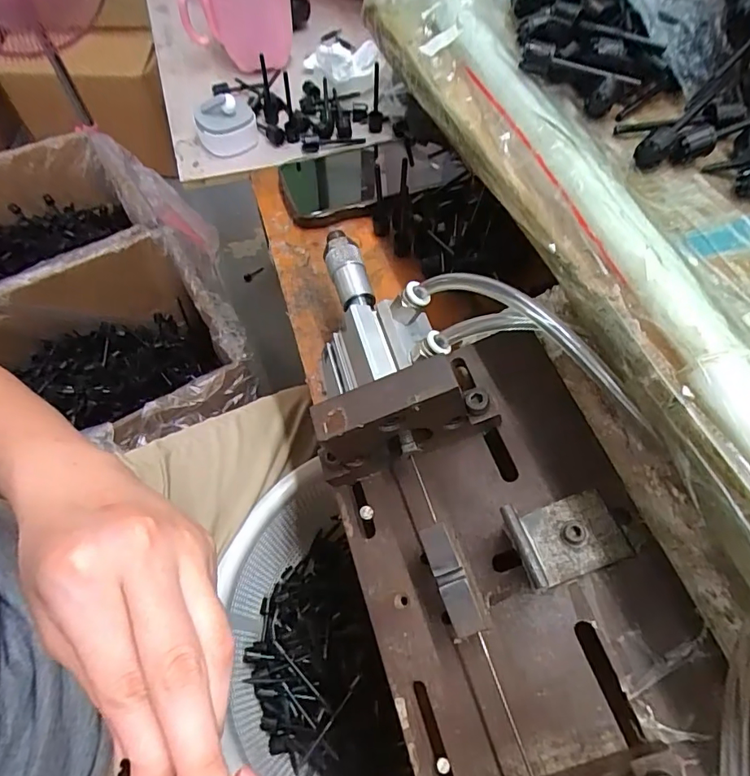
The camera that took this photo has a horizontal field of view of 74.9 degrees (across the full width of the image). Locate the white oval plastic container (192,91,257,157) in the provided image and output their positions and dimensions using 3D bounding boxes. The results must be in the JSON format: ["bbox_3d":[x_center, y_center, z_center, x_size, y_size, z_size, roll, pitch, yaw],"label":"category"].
[{"bbox_3d":[-0.142,-0.253,0.465,0.055,0.042,0.045,-23,63,-13],"label":"white oval plastic container"}]

